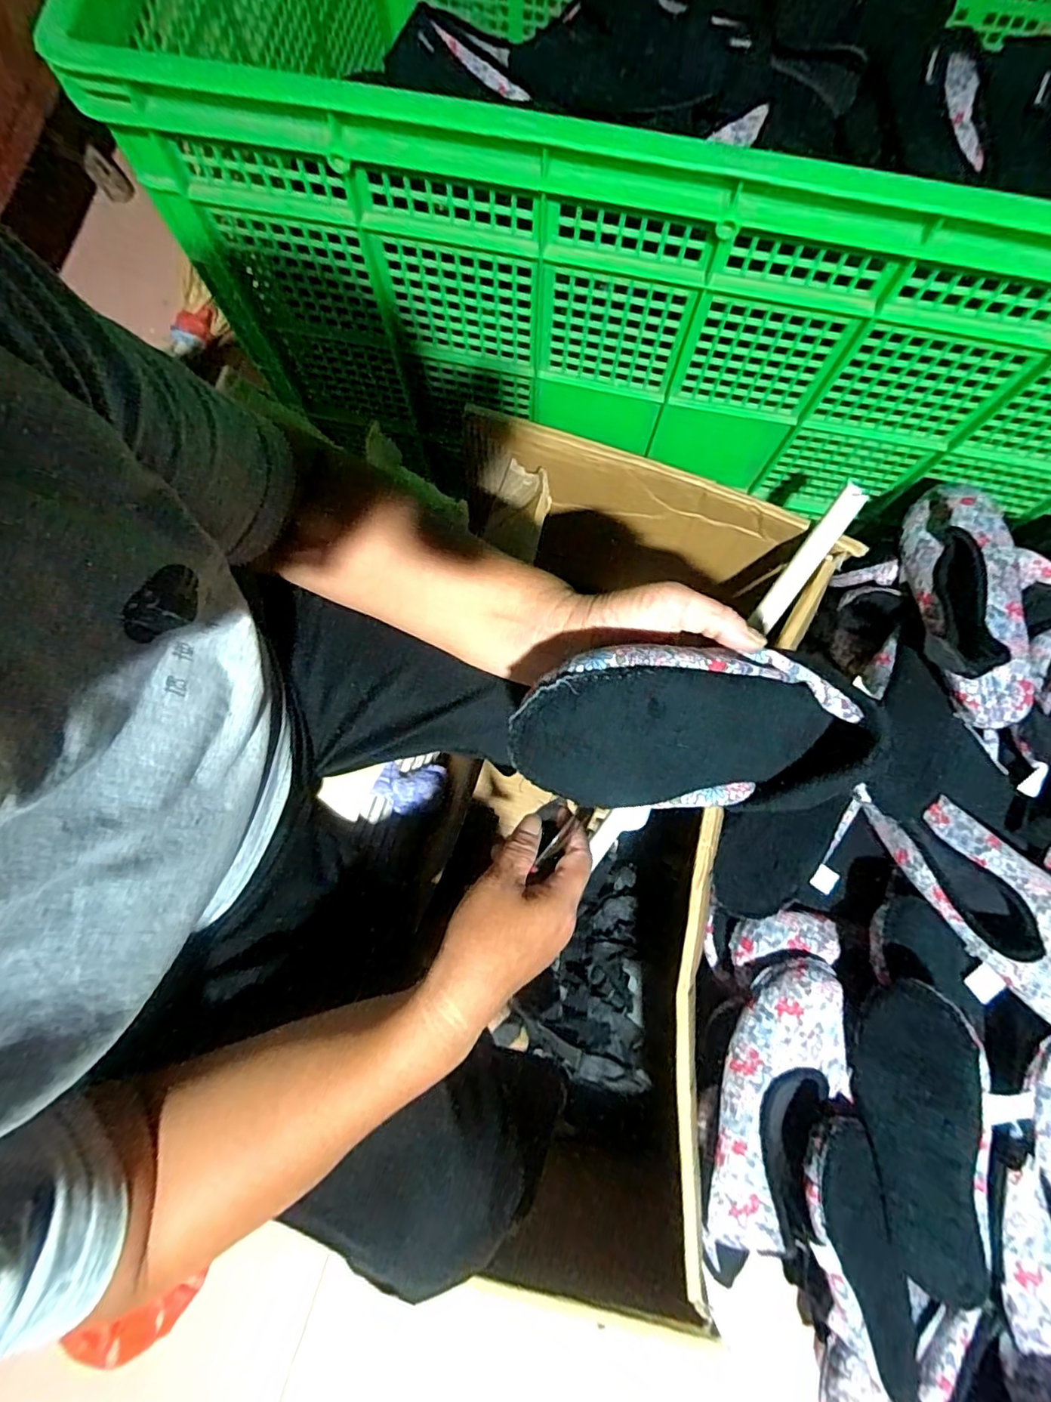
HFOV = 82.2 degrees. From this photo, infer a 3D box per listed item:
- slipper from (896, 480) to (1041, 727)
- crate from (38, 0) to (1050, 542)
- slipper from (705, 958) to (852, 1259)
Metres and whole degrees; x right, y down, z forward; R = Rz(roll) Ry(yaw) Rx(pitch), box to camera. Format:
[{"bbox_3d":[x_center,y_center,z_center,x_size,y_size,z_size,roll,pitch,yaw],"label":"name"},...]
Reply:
[{"bbox_3d":[0.425,-0.100,0.588,0.097,0.076,0.250,6,64,1],"label":"slipper"},{"bbox_3d":[0.225,-0.641,0.626,1.103,0.329,0.678,9,80,2],"label":"crate"},{"bbox_3d":[0.231,0.367,0.550,0.101,0.064,0.247,10,80,2],"label":"slipper"}]

